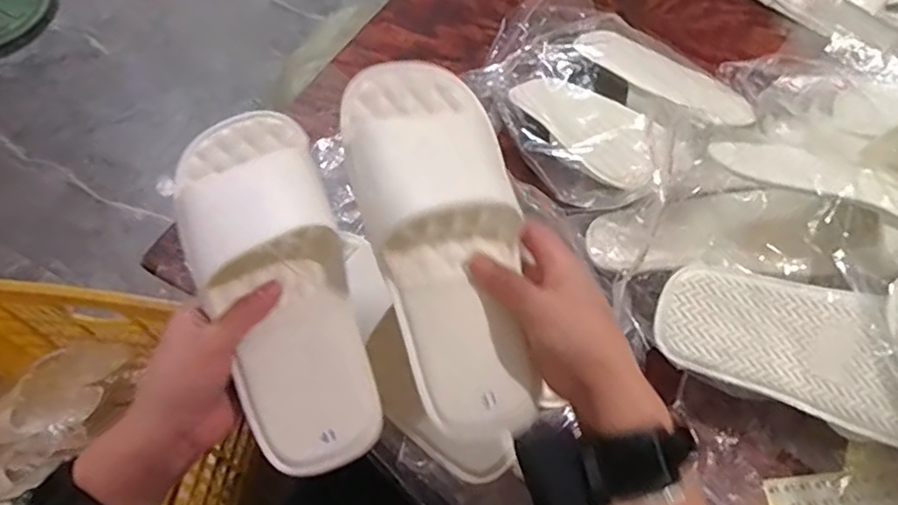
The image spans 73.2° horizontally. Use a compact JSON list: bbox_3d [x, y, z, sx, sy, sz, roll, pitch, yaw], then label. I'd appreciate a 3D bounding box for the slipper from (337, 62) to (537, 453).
[{"bbox_3d":[0.000,-0.007,0.390,0.094,0.062,0.247,-12,90,-10],"label":"slipper"}]

